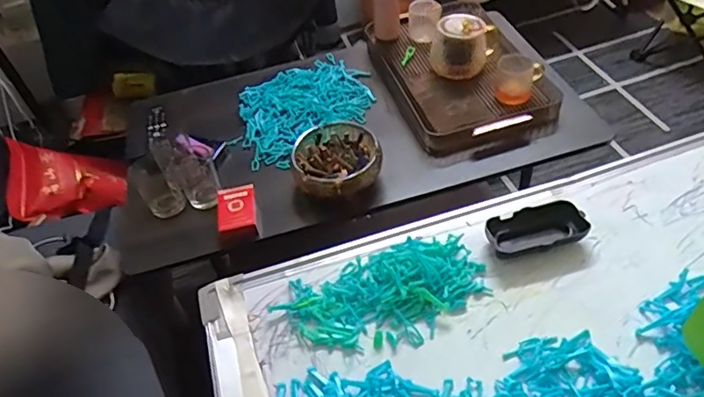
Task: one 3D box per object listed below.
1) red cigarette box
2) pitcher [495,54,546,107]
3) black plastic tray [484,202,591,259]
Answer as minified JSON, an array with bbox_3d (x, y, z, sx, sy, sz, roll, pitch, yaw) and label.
[{"bbox_3d":[-0.175,0.022,0.828,0.063,0.029,0.101,-15,48,-5],"label":"red cigarette box"},{"bbox_3d":[0.274,-0.201,0.899,0.070,0.056,0.059,30,58,30],"label":"pitcher"},{"bbox_3d":[0.208,0.036,0.607,0.107,0.023,0.053,-13,46,-7],"label":"black plastic tray"}]

